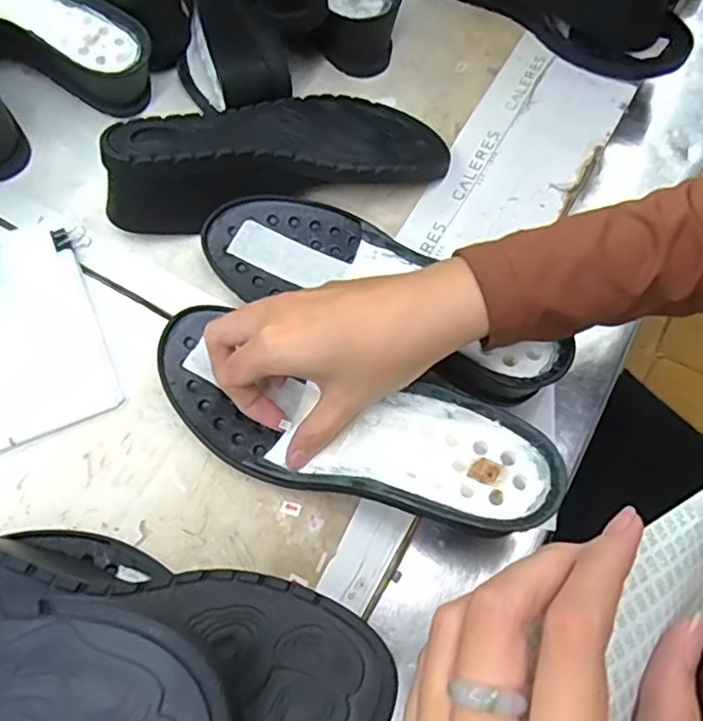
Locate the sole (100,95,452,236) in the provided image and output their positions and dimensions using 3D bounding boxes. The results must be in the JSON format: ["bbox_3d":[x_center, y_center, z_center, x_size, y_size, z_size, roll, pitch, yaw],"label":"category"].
[{"bbox_3d":[-0.053,-0.152,0.451,0.240,0.061,0.089,-12,67,-5],"label":"sole"}]

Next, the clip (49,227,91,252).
[{"bbox_3d":[-0.206,-0.091,0.456,0.024,0.008,0.022,-23,69,-10],"label":"clip"}]

